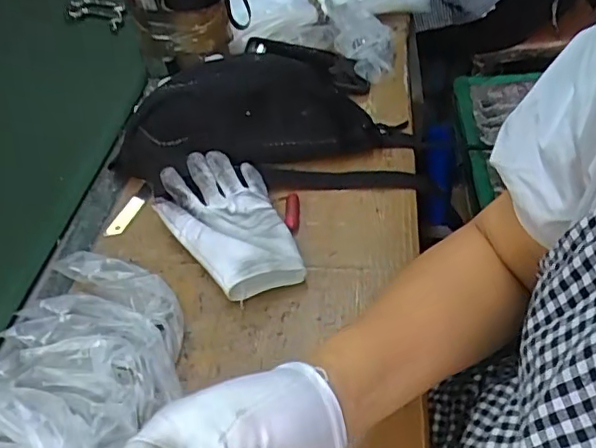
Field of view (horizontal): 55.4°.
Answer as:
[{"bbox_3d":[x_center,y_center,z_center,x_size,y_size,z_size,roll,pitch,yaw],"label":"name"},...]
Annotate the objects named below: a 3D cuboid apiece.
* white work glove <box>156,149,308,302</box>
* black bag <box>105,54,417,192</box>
[{"bbox_3d":[-0.071,-0.001,0.547,0.108,0.042,0.171,-18,44,-12],"label":"white work glove"},{"bbox_3d":[-0.038,-0.115,0.640,0.327,0.090,0.168,-4,42,3],"label":"black bag"}]

